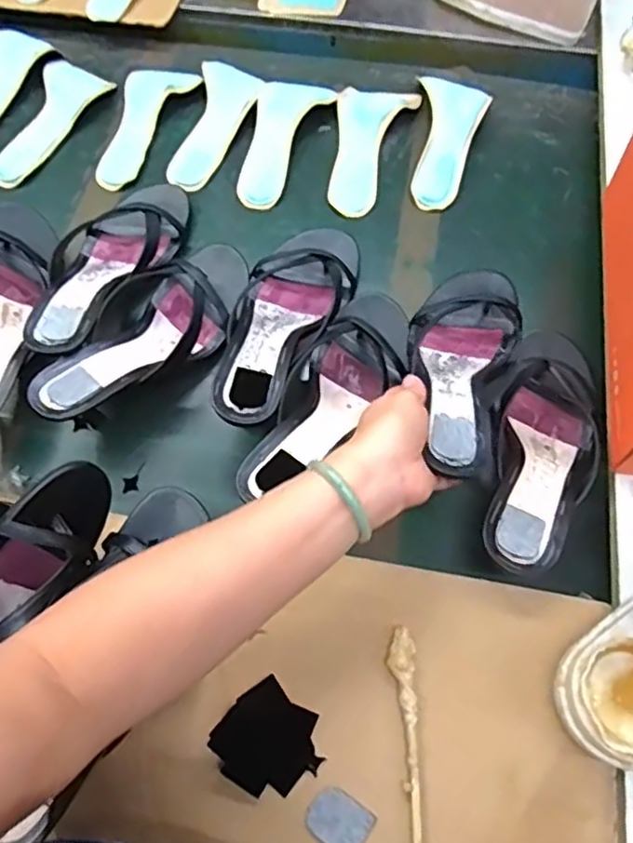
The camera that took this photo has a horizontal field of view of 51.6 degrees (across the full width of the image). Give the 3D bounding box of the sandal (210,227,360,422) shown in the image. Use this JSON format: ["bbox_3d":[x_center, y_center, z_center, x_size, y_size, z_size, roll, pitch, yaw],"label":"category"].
[{"bbox_3d":[-0.028,-0.094,0.573,0.090,0.042,0.241,17,53,9],"label":"sandal"}]

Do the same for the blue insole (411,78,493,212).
[{"bbox_3d":[0.133,-0.296,0.691,0.069,0.023,0.163,15,66,8],"label":"blue insole"}]

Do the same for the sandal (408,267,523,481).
[{"bbox_3d":[0.118,-0.049,0.537,0.090,0.042,0.231,14,46,8],"label":"sandal"}]

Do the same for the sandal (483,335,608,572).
[{"bbox_3d":[0.184,0.014,0.519,0.085,0.060,0.234,19,52,10],"label":"sandal"}]

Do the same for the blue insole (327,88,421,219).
[{"bbox_3d":[0.044,-0.295,0.697,0.078,0.009,0.181,20,67,10],"label":"blue insole"}]

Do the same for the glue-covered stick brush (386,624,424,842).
[{"bbox_3d":[0.059,0.237,0.419,0.017,0.013,0.199,0,65,1],"label":"glue-covered stick brush"}]

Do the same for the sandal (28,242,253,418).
[{"bbox_3d":[-0.141,-0.080,0.572,0.094,0.052,0.244,31,55,15],"label":"sandal"}]

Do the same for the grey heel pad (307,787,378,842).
[{"bbox_3d":[0.014,0.257,0.420,0.039,0.004,0.032,34,70,16],"label":"grey heel pad"}]

